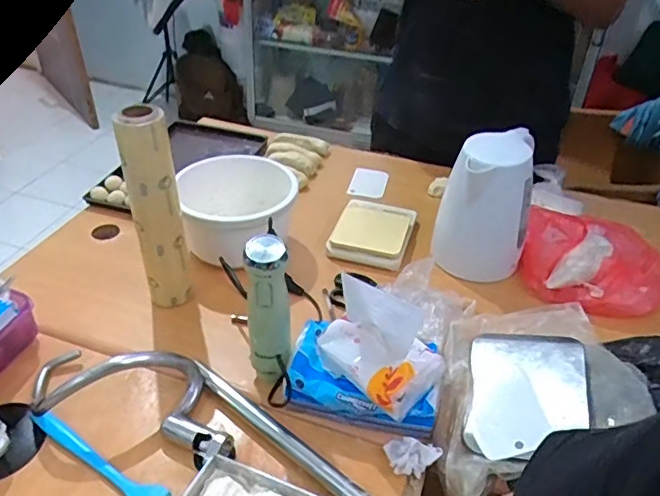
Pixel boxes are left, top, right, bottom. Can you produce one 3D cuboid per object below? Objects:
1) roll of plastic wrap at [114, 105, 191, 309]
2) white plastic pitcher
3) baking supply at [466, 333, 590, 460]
[{"bbox_3d":[-0.241,-0.046,0.790,0.065,0.312,0.054,-13,41,-19],"label":"roll of plastic wrap"},{"bbox_3d":[0.254,-0.064,0.936,0.136,0.247,0.120,11,39,10],"label":"white plastic pitcher"},{"bbox_3d":[0.239,0.177,0.684,0.137,0.036,0.170,-1,60,23],"label":"baking supply"}]

